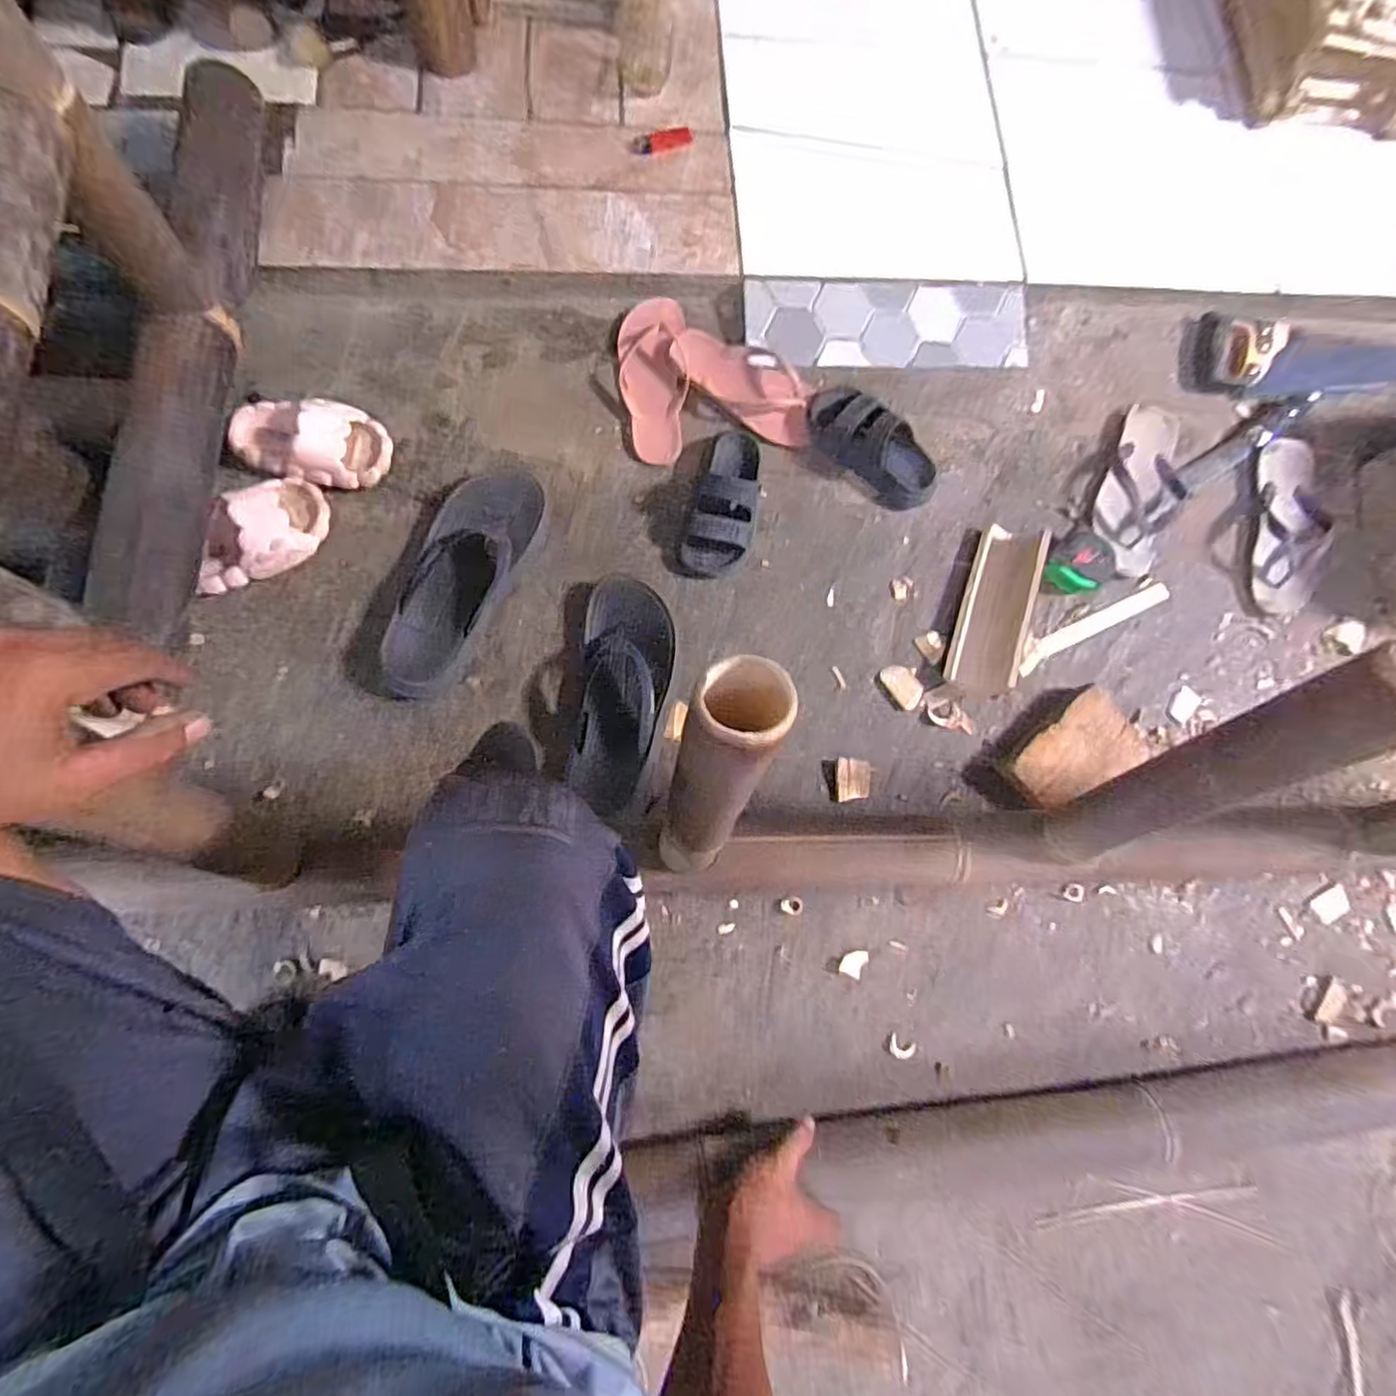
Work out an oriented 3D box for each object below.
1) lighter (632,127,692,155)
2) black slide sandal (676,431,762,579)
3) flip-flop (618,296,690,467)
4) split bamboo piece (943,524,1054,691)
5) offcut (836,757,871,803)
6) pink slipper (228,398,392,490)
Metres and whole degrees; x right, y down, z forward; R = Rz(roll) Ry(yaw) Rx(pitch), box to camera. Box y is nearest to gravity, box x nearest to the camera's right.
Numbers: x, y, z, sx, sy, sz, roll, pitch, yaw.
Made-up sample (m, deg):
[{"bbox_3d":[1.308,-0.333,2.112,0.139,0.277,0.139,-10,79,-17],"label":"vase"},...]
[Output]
[{"bbox_3d":[-0.048,-0.765,0.894,0.084,0.015,0.031,-16,80,-9],"label":"lighter"},{"bbox_3d":[0.039,-0.246,0.819,0.081,0.058,0.197,16,77,-3],"label":"black slide sandal"},{"bbox_3d":[-0.057,-0.423,0.862,0.088,0.026,0.224,-5,79,-7],"label":"flip-flop"},{"bbox_3d":[0.392,-0.120,0.852,0.080,0.055,0.234,19,77,-3],"label":"split bamboo piece"},{"bbox_3d":[0.192,0.102,0.809,0.043,0.017,0.053,7,77,-5],"label":"offcut"},{"bbox_3d":[-0.463,-0.305,0.786,0.170,0.056,0.099,3,78,-6],"label":"pink slipper"}]

